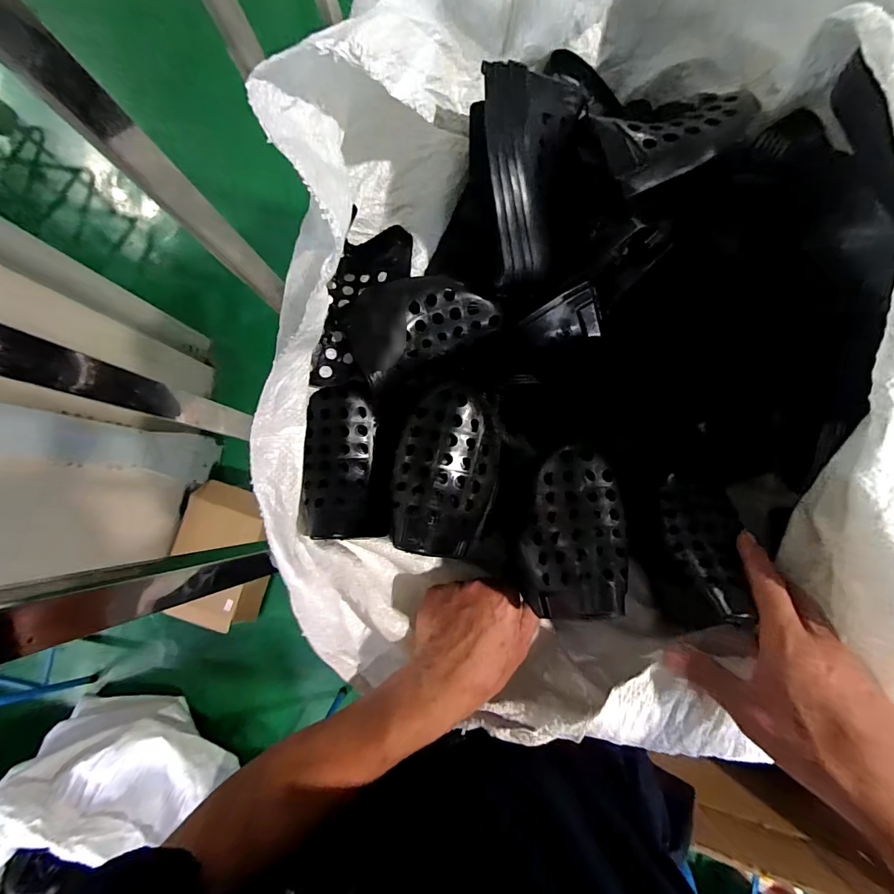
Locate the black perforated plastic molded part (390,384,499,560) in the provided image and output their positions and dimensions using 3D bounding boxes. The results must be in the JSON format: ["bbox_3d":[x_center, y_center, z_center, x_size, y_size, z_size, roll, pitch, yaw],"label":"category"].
[{"bbox_3d":[-0.001,0.017,0.312,0.072,0.041,0.120,8,84,6],"label":"black perforated plastic molded part"}]

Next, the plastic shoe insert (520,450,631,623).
[{"bbox_3d":[0.095,0.063,0.314,0.067,0.049,0.120,8,84,6],"label":"plastic shoe insert"}]

